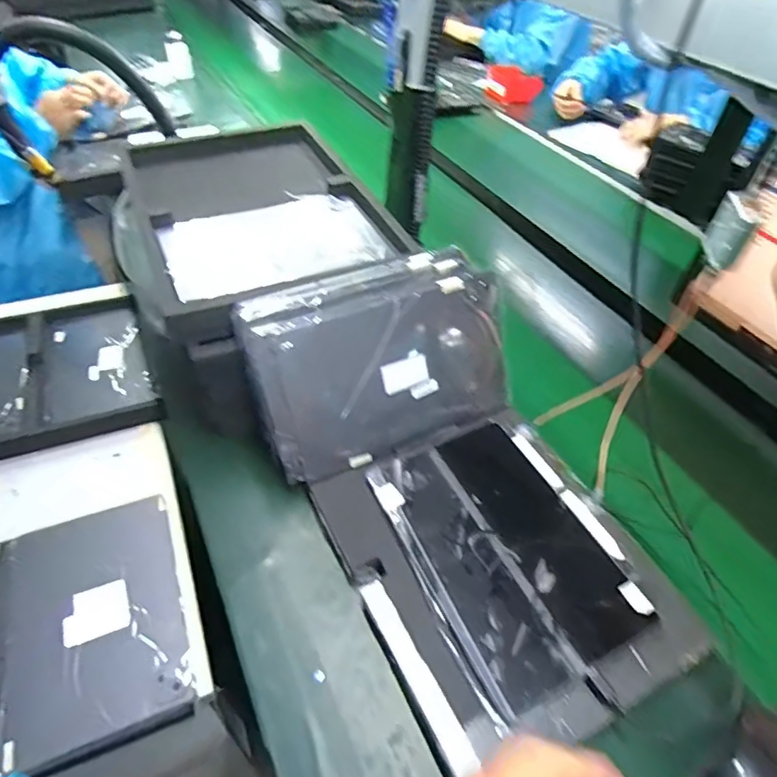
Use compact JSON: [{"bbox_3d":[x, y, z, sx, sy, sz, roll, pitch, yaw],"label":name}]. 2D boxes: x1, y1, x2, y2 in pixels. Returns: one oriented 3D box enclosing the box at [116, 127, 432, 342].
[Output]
[{"bbox_3d":[-0.178,-0.223,0.709,0.284,0.107,0.429,-18,50,-20],"label":"box"}]

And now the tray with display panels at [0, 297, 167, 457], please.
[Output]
[{"bbox_3d":[-0.582,-0.011,0.816,0.394,0.053,0.303,-19,51,-21],"label":"tray with display panels"}]

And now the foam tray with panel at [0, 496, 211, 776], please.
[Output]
[{"bbox_3d":[-0.416,0.274,0.535,0.398,0.037,0.281,-17,50,-19],"label":"foam tray with panel"}]

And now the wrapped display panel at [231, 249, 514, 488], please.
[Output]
[{"bbox_3d":[-0.005,-0.026,0.572,0.278,0.202,0.050,-18,22,-14],"label":"wrapped display panel"}]

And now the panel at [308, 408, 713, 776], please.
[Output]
[{"bbox_3d":[0.104,0.169,0.514,0.254,0.048,0.306,-18,50,-20],"label":"panel"}]

